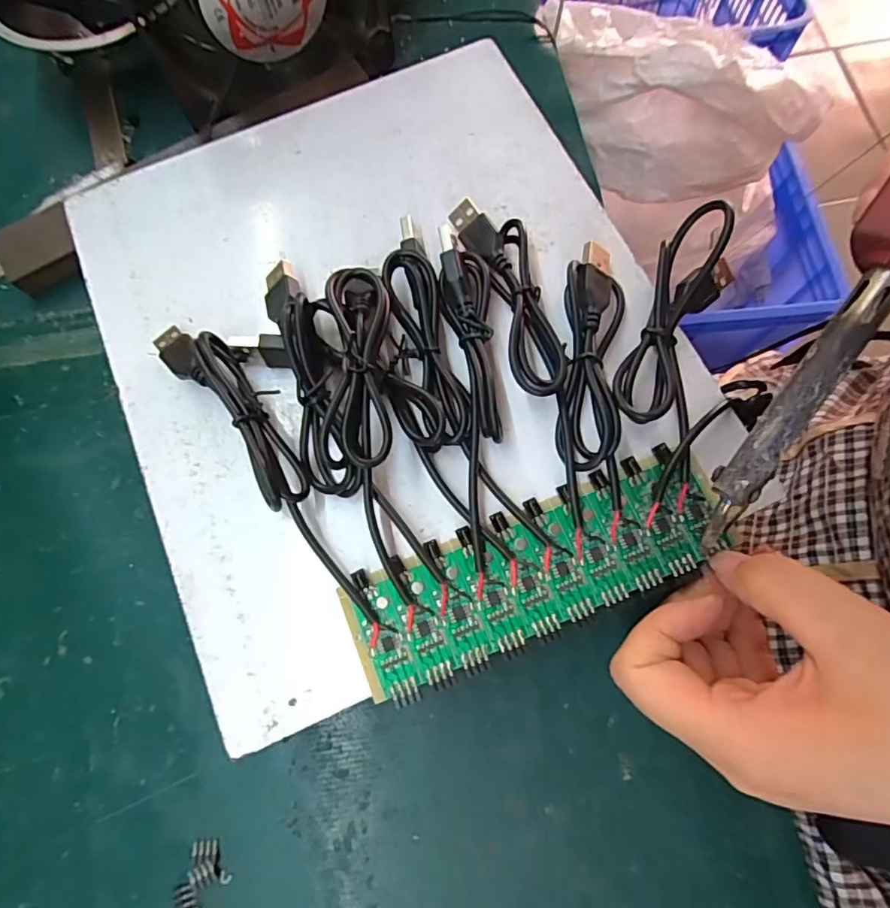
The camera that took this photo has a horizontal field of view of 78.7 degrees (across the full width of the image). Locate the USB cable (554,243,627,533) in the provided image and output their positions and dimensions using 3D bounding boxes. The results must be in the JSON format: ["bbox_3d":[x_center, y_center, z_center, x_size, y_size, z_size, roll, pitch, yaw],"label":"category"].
[{"bbox_3d":[0.057,-0.031,0.210,0.023,0.014,0.109,6,74,4],"label":"USB cable"}]

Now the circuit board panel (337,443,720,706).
[{"bbox_3d":[0.033,0.041,0.194,0.137,0.007,0.044,-22,74,-5],"label":"circuit board panel"}]

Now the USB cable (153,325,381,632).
[{"bbox_3d":[-0.065,-0.002,0.202,0.023,0.023,0.144,-39,76,-9],"label":"USB cable"}]

